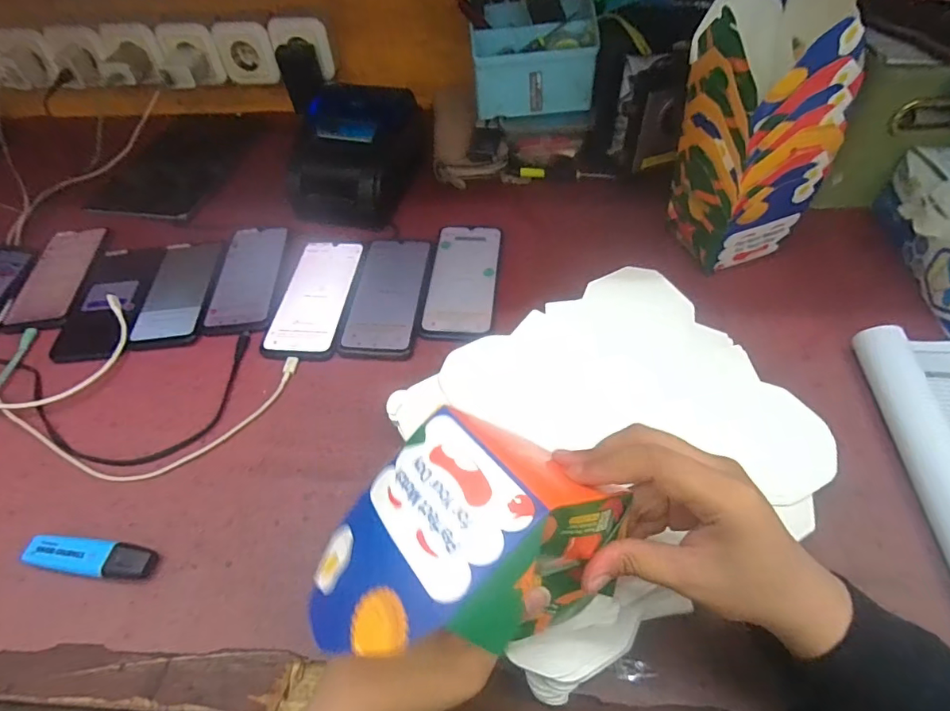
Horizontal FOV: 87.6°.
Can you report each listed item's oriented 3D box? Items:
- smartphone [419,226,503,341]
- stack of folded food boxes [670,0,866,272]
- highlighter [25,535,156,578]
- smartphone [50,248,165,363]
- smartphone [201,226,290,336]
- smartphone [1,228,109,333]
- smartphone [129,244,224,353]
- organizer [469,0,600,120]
[{"bbox_3d":[-0.012,-0.088,0.560,0.078,0.006,0.168,4,56,5],"label":"smartphone"},{"bbox_3d":[0.258,-0.209,0.490,0.123,0.235,0.134,-14,57,-7],"label":"stack of folded food boxes"},{"bbox_3d":[-0.302,0.160,0.392,0.099,0.018,0.026,5,57,6],"label":"highlighter"},{"bbox_3d":[-0.418,-0.067,0.564,0.078,0.011,0.165,-3,56,0],"label":"smartphone"},{"bbox_3d":[-0.265,-0.094,0.581,0.074,0.005,0.166,-4,56,-1],"label":"smartphone"},{"bbox_3d":[-0.500,-0.098,0.597,0.079,0.011,0.162,-9,56,-4],"label":"smartphone"},{"bbox_3d":[-0.339,-0.073,0.566,0.073,0.004,0.150,-4,56,-1],"label":"smartphone"},{"bbox_3d":[0.071,-0.366,0.619,0.153,0.095,0.074,-2,53,2],"label":"organizer"}]

